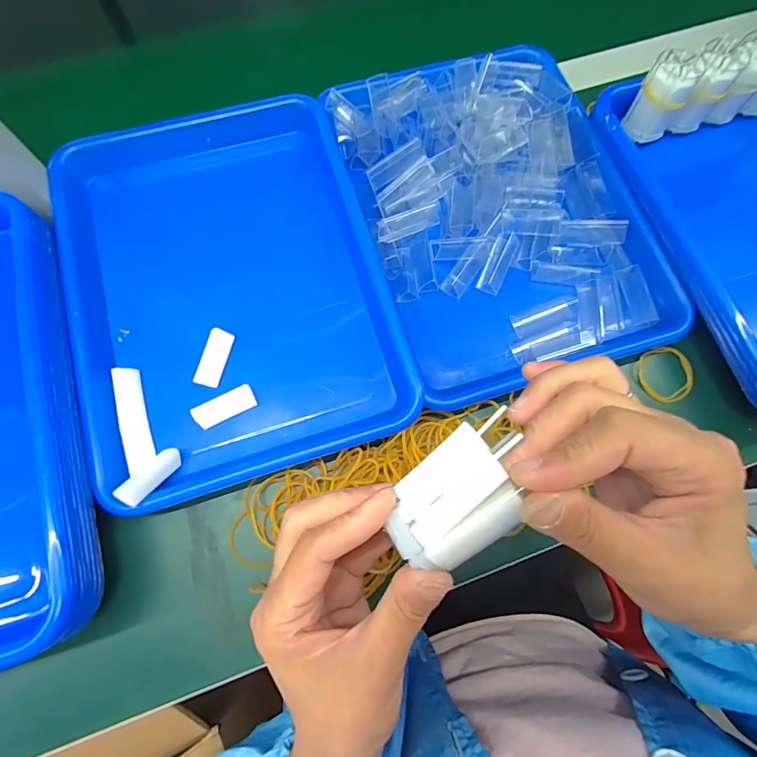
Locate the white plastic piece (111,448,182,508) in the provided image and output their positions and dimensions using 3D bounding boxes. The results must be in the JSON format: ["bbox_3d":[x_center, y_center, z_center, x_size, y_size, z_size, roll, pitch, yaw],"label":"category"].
[{"bbox_3d":[-0.165,0.070,0.305,0.018,0.007,0.048,33,45,5],"label":"white plastic piece"}]

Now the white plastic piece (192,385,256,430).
[{"bbox_3d":[-0.119,0.022,0.328,0.046,0.014,0.018,-28,76,-9],"label":"white plastic piece"}]

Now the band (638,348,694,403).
[{"bbox_3d":[0.242,-0.003,0.358,0.044,0.010,0.046,1,78,-2],"label":"band"}]

